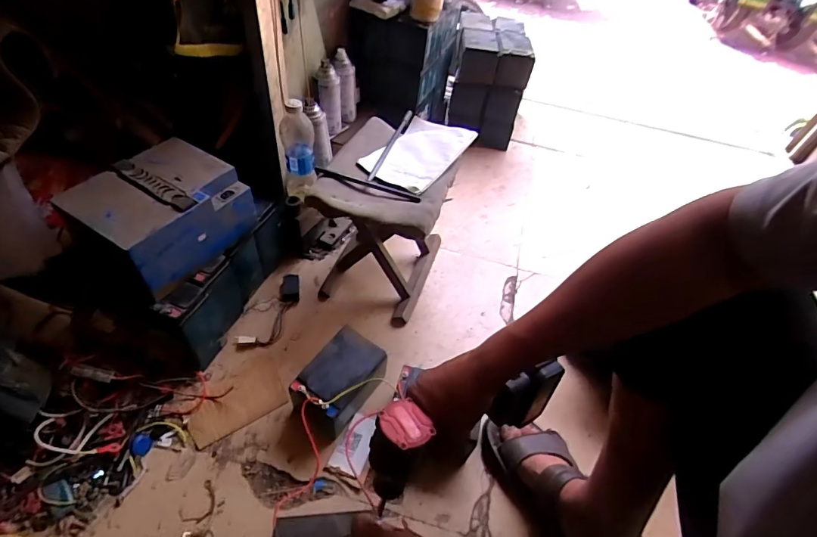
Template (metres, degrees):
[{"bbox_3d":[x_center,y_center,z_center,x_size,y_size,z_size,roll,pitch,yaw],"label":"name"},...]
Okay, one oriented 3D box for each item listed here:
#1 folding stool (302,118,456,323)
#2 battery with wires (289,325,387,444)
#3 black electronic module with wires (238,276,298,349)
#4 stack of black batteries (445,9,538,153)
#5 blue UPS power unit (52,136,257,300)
[{"bbox_3d":[-0.041,-0.095,0.897,0.215,0.288,0.263,18,49,9],"label":"folding stool"},{"bbox_3d":[-0.120,0.205,0.753,0.101,0.105,0.162,31,53,19],"label":"battery with wires"},{"bbox_3d":[-0.273,0.085,0.892,0.058,0.022,0.190,18,49,8],"label":"black electronic module with wires"},{"bbox_3d":[0.254,-0.620,1.414,0.220,0.290,0.323,8,49,0],"label":"stack of black batteries"},{"bbox_3d":[-0.412,-0.098,0.727,0.182,0.116,0.222,26,51,15],"label":"blue UPS power unit"}]

